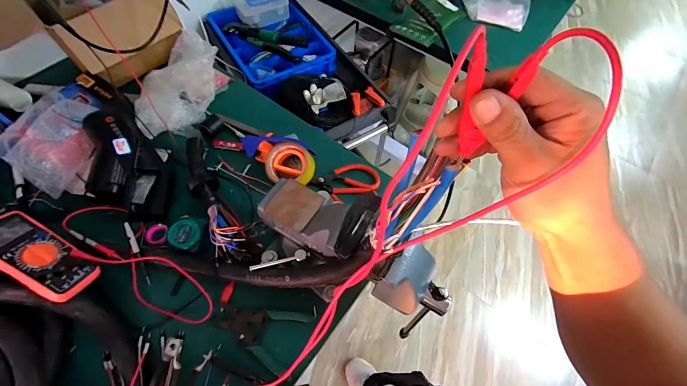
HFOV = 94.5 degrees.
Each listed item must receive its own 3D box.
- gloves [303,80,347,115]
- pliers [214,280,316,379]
[{"bbox_3d":[-0.059,-0.298,0.973,0.139,0.047,0.083,-39,69,-21],"label":"gloves"},{"bbox_3d":[-0.144,0.230,0.540,0.162,0.020,0.103,17,61,7],"label":"pliers"}]

